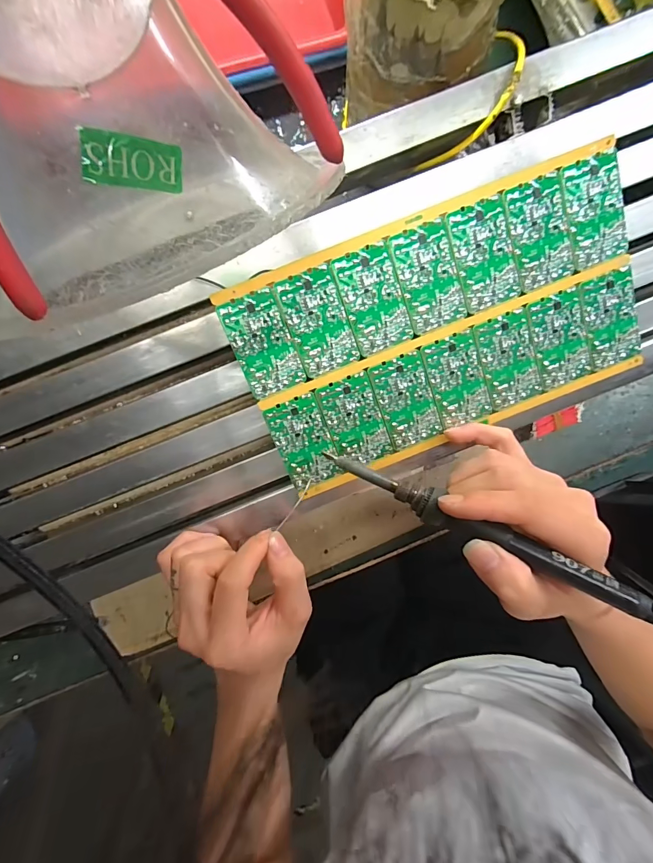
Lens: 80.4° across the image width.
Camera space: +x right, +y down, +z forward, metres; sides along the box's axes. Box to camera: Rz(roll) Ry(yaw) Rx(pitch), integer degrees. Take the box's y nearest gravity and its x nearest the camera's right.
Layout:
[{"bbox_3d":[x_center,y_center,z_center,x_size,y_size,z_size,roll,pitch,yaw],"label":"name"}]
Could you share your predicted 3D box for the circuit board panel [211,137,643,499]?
[{"bbox_3d":[0.077,-0.066,0.255,0.257,0.004,0.142,-22,107,0],"label":"circuit board panel"}]

